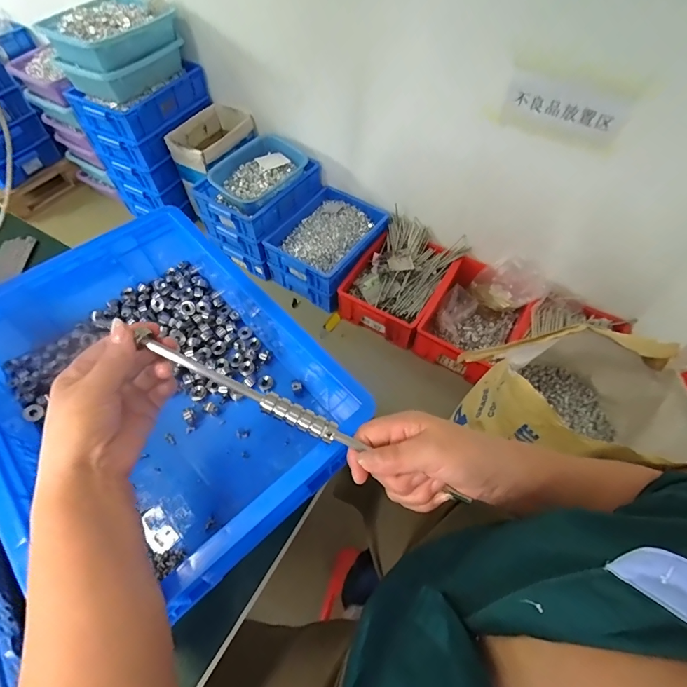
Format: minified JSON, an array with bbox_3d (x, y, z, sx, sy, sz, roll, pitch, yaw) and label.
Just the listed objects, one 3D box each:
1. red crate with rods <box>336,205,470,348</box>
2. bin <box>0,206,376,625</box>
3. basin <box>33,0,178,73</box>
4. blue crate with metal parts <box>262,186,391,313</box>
[{"bbox_3d":[0.217,-0.260,1.484,0.340,0.160,0.471,29,61,17],"label":"red crate with rods"},{"bbox_3d":[-0.218,0.041,0.443,0.302,0.109,0.407,-37,65,-22],"label":"bin"},{"bbox_3d":[-0.797,-1.094,1.366,0.316,0.106,0.393,21,59,12],"label":"basin"},{"bbox_3d":[-0.058,-0.396,1.579,0.340,0.179,0.460,28,60,16],"label":"blue crate with metal parts"}]

